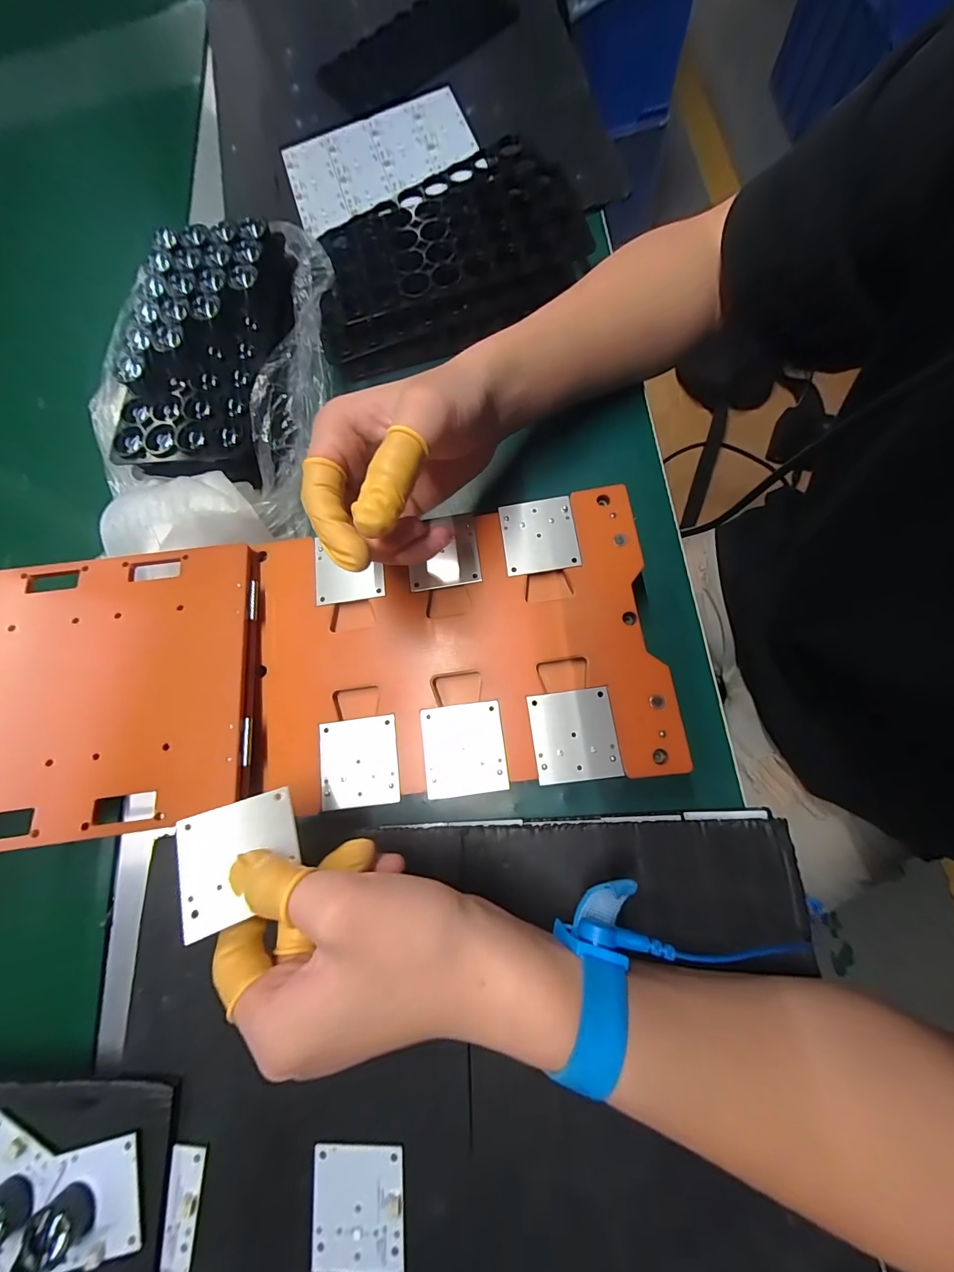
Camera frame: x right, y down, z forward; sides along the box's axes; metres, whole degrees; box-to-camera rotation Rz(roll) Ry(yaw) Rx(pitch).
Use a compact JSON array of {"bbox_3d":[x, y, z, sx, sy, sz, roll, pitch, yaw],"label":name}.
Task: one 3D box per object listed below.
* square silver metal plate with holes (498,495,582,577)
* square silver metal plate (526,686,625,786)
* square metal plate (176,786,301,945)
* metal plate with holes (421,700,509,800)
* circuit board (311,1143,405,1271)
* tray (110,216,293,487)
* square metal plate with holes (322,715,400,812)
[{"bbox_3d":[0.038,-0.061,0.250,0.044,0.004,0.046,-7,79,-1],"label":"square silver metal plate with holes"},{"bbox_3d":[0.052,0.053,0.221,0.043,0.006,0.047,-8,75,4],"label":"square silver metal plate"},{"bbox_3d":[-0.102,0.095,0.176,0.044,0.004,0.046,-13,62,-23],"label":"square metal plate"},{"bbox_3d":[-0.007,0.062,0.225,0.044,0.005,0.047,-9,75,4],"label":"metal plate with holes"},{"bbox_3d":[-0.057,0.271,0.194,0.044,0.009,0.045,-5,76,5],"label":"circuit board"},{"bbox_3d":[-0.189,-0.205,0.286,0.102,0.024,0.192,6,77,8],"label":"tray"},{"bbox_3d":[-0.066,0.070,0.228,0.043,0.004,0.047,-9,75,4],"label":"square metal plate with holes"}]

